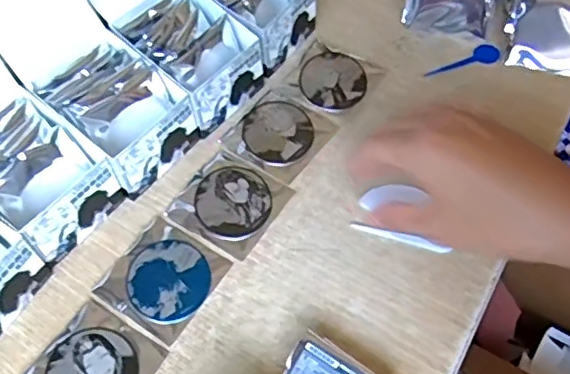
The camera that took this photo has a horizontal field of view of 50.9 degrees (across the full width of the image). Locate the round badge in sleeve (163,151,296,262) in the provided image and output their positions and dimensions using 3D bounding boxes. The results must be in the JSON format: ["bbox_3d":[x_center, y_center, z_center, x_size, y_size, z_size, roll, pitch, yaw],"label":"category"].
[{"bbox_3d":[-0.041,0.009,0.433,0.070,0.011,0.068,28,62,21],"label":"round badge in sleeve"}]

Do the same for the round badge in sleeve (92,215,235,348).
[{"bbox_3d":[-0.083,0.058,0.403,0.067,0.011,0.069,28,62,21],"label":"round badge in sleeve"}]

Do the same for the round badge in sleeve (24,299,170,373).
[{"bbox_3d":[-0.120,0.112,0.370,0.067,0.009,0.070,27,62,20],"label":"round badge in sleeve"}]

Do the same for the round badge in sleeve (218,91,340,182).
[{"bbox_3d":[-0.006,-0.046,0.467,0.069,0.009,0.067,30,63,22],"label":"round badge in sleeve"}]

